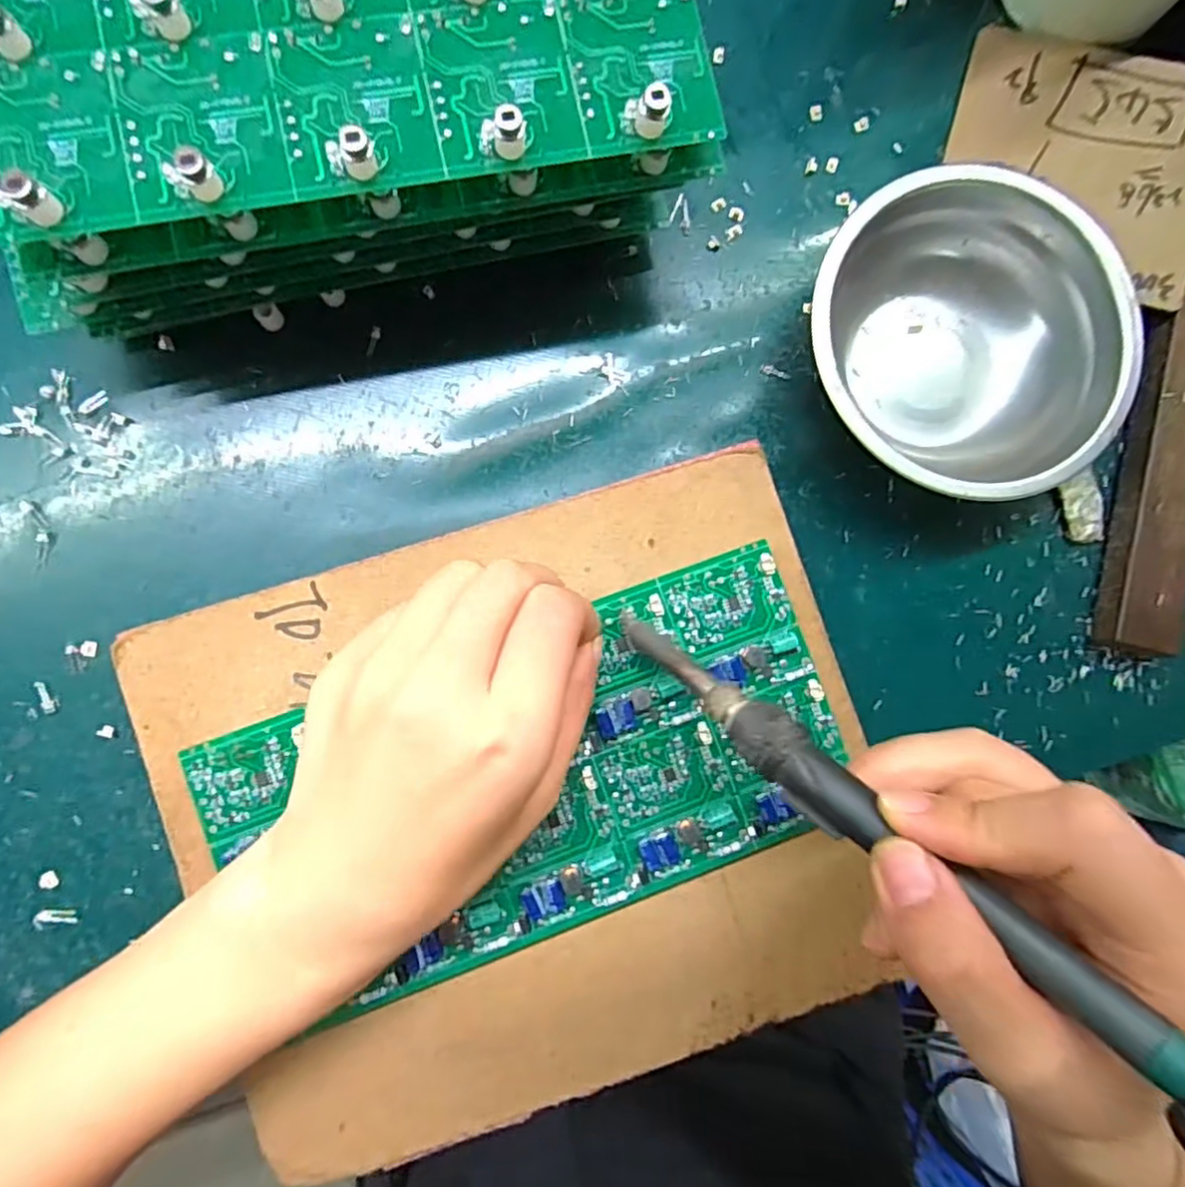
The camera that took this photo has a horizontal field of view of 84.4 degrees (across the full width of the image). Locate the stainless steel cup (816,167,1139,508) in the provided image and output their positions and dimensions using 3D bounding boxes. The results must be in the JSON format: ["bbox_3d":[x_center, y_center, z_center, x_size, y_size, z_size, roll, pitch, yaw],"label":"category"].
[{"bbox_3d":[0.147,-0.096,0.267,0.124,0.043,0.116,0,87,-4],"label":"stainless steel cup"}]

